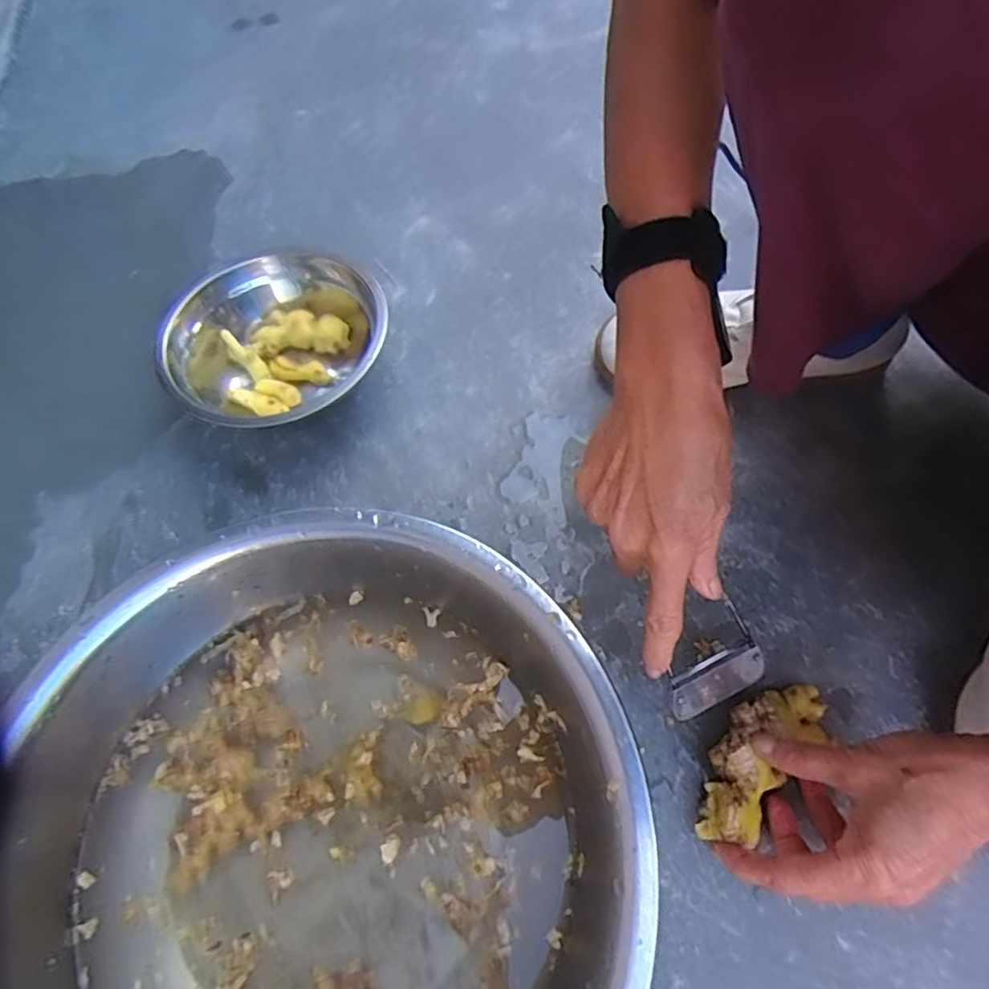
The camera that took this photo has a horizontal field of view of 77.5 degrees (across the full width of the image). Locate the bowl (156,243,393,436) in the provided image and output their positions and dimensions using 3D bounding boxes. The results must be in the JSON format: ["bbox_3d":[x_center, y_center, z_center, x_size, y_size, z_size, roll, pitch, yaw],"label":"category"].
[{"bbox_3d":[-0.165,-0.118,0.499,0.166,0.060,0.181,-1,63,2],"label":"bowl"}]

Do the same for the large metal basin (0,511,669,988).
[{"bbox_3d":[-0.078,0.172,0.322,0.284,0.098,0.306,-1,63,2],"label":"large metal basin"}]

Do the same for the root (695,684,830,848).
[{"bbox_3d":[0.153,0.149,0.355,0.044,0.020,0.108,38,68,20],"label":"root"}]

